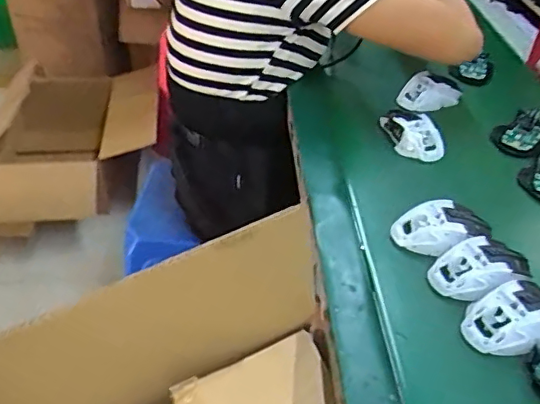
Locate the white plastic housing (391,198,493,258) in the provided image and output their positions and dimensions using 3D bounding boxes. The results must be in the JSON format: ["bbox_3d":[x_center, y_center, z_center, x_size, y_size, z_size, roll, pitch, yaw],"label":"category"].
[{"bbox_3d":[0.203,0.032,0.664,0.112,0.041,0.062,-9,42,-12],"label":"white plastic housing"}]

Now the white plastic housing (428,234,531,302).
[{"bbox_3d":[0.225,0.074,0.616,0.099,0.038,0.064,-14,44,-17],"label":"white plastic housing"}]

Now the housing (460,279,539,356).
[{"bbox_3d":[0.250,0.118,0.571,0.109,0.037,0.065,-16,44,-20],"label":"housing"}]

